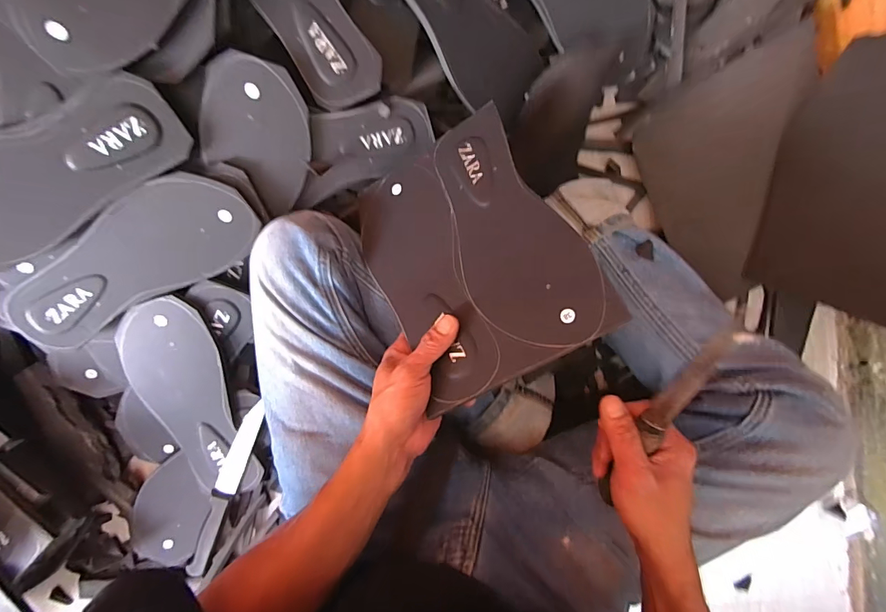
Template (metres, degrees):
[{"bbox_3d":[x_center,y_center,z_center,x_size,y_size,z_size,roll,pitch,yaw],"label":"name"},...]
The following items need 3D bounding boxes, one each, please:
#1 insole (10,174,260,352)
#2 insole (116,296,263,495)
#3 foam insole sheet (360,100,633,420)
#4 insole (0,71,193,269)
[{"bbox_3d":[-0.313,-0.049,0.411,0.247,0.008,0.098,-29,116,-3],"label":"insole"},{"bbox_3d":[-0.293,0.114,0.470,0.098,0.009,0.247,-11,108,-2],"label":"insole"},{"bbox_3d":[0.018,-0.052,0.365,0.170,0.005,0.247,-31,62,15],"label":"foam insole sheet"},{"bbox_3d":[-0.350,-0.110,0.357,0.244,0.016,0.103,-29,133,-11],"label":"insole"}]

